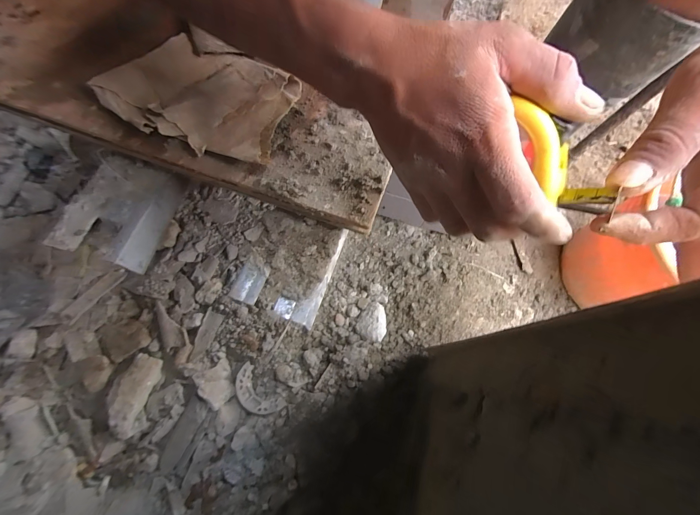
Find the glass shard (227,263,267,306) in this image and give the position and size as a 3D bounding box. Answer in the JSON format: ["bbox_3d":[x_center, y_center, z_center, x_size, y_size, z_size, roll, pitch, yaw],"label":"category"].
[{"bbox_3d":[-0.092,0.023,0.268,0.024,0.006,0.034,17,68,4],"label":"glass shard"}]

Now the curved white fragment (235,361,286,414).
[{"bbox_3d":[-0.163,0.233,0.506,0.098,0.016,0.049,42,75,14],"label":"curved white fragment"}]

